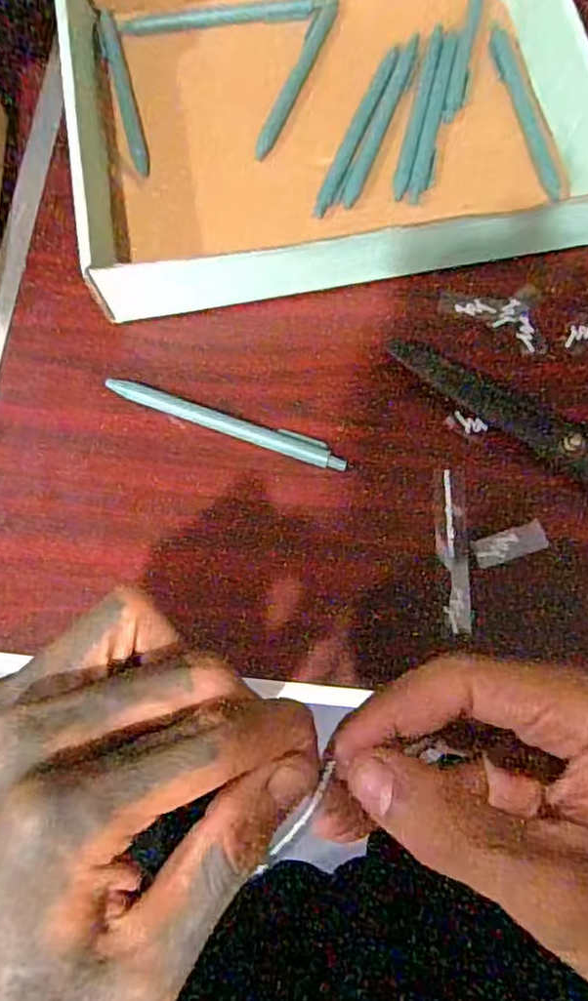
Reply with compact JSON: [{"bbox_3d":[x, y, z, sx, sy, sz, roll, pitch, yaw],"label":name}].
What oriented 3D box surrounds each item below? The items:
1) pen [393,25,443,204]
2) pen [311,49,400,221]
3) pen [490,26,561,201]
[{"bbox_3d":[0.082,-0.255,0.418,0.010,0.008,0.133,13,75,6],"label":"pen"},{"bbox_3d":[0.041,-0.241,0.415,0.011,0.006,0.135,21,76,8],"label":"pen"},{"bbox_3d":[0.150,-0.253,0.414,0.011,0.012,0.130,-14,74,-2],"label":"pen"}]

